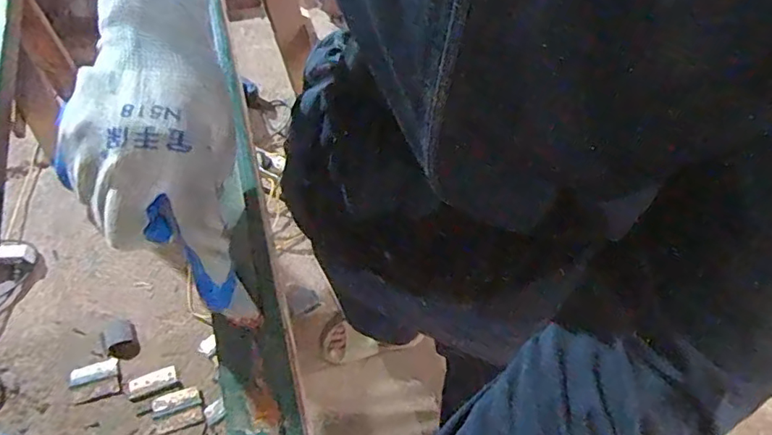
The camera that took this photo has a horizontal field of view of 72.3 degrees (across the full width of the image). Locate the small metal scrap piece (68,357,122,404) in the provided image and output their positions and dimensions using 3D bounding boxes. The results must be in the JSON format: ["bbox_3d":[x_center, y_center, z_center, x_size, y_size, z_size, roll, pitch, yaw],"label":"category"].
[{"bbox_3d":[-0.661,0.372,1.200,0.105,0.017,0.086,-19,67,-10],"label":"small metal scrap piece"}]

